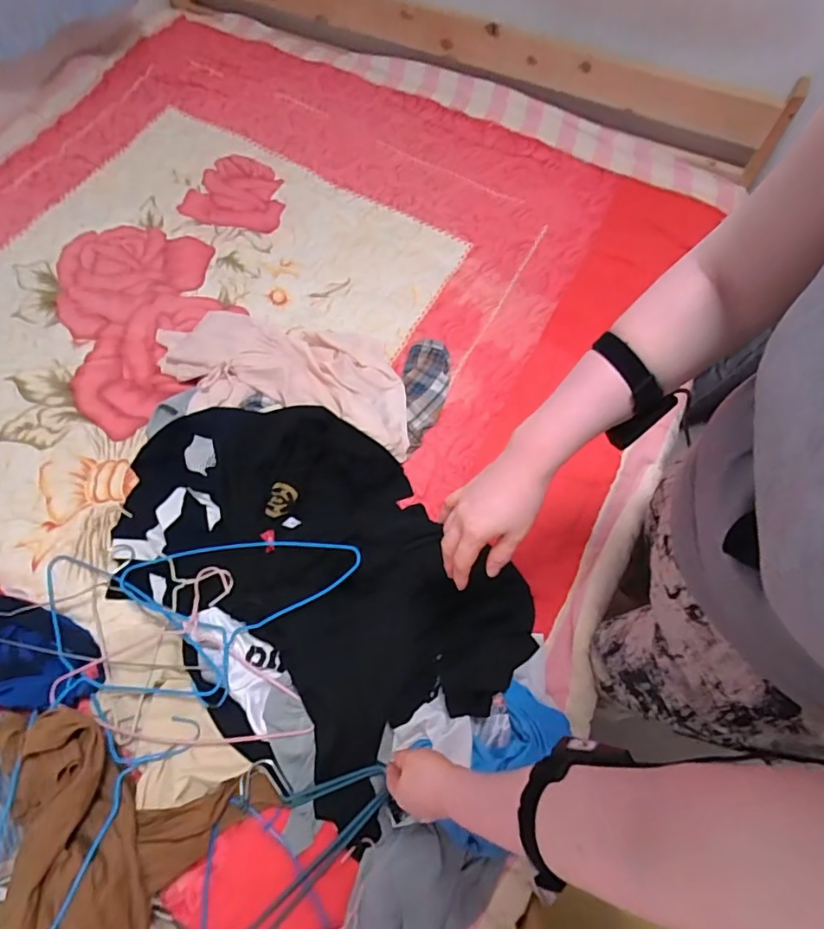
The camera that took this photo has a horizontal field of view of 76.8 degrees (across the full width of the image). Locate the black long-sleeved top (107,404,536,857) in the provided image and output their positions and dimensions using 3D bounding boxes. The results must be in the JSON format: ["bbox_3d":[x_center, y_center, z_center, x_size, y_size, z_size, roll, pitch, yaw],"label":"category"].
[{"bbox_3d":[-0.173,0.151,0.821,0.455,0.128,0.665,-38,71,-19],"label":"black long-sleeved top"}]

